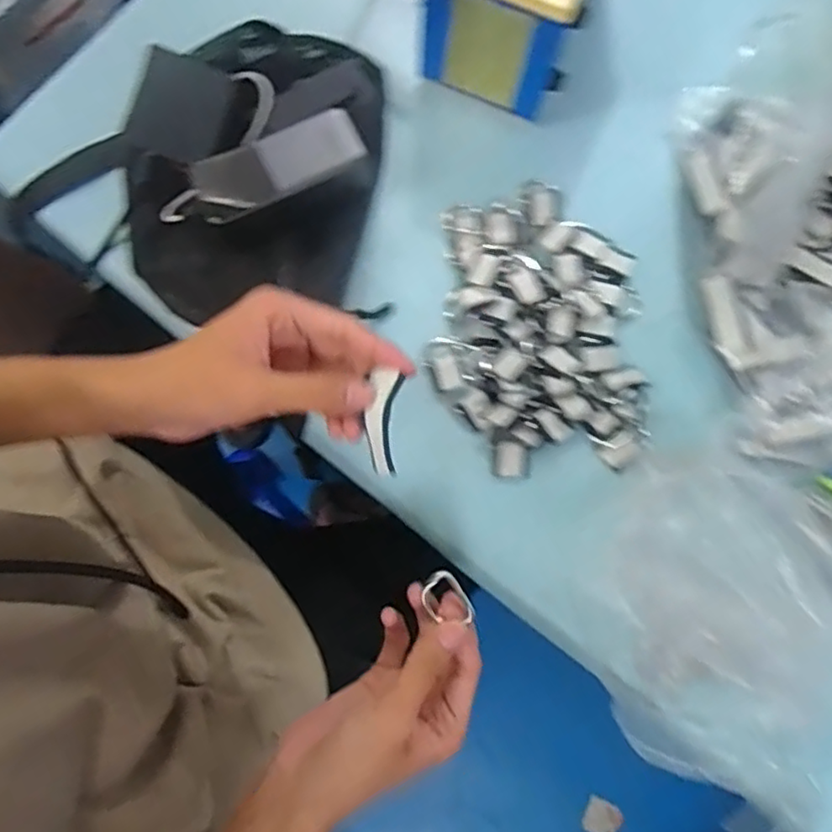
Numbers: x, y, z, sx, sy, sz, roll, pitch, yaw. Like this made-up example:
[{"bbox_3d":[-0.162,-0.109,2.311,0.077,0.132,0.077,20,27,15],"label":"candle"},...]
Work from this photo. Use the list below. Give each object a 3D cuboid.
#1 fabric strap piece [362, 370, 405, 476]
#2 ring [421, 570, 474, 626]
[{"bbox_3d":[-0.019,0.005,0.357,0.018,0.007,0.058,5,102,0],"label":"fabric strap piece"},{"bbox_3d":[0.018,0.111,0.385,0.024,0.009,0.034,-32,82,-6],"label":"ring"}]

